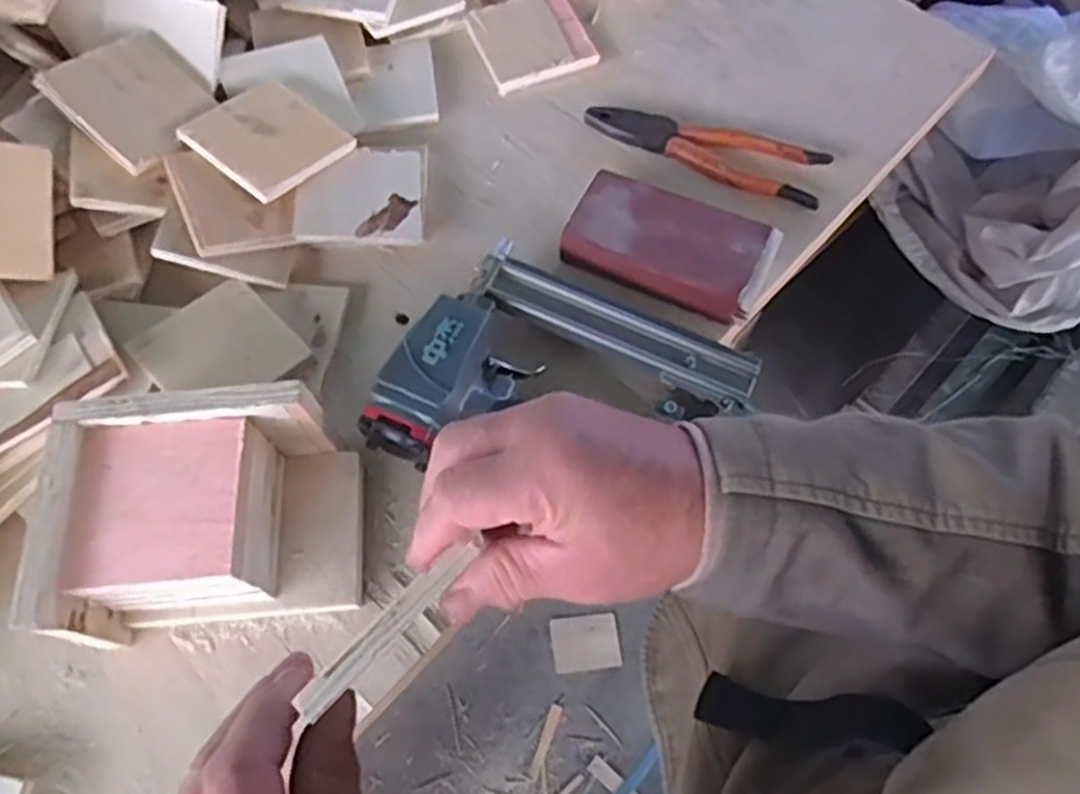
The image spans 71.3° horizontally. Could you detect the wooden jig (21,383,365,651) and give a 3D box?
[{"bbox_3d":[-0.197,0.073,0.454,0.156,0.098,0.122,-5,64,-1],"label":"wooden jig"}]

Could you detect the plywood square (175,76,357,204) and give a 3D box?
[{"bbox_3d":[-0.209,-0.203,0.587,0.095,0.011,0.101,39,60,7],"label":"plywood square"}]

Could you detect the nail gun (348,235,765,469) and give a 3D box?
[{"bbox_3d":[0.020,-0.007,0.503,0.206,0.057,0.195,27,68,14],"label":"nail gun"}]

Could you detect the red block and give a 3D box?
[{"bbox_3d":[0.095,-0.112,0.560,0.149,0.037,0.076,24,67,13],"label":"red block"}]

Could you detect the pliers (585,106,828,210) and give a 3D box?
[{"bbox_3d":[0.132,-0.203,0.615,0.196,0.015,0.050,18,66,10],"label":"pliers"}]

